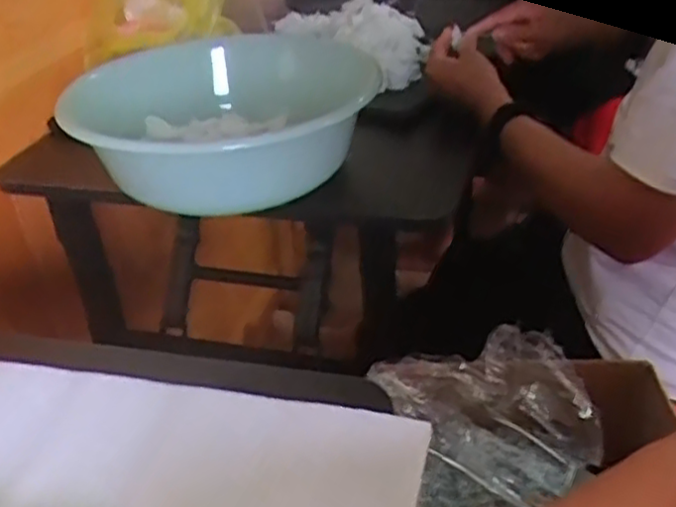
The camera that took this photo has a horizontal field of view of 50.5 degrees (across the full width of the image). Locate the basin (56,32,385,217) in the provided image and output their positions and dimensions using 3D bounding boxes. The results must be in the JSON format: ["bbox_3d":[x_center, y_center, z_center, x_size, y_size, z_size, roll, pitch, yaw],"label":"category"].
[{"bbox_3d":[-0.112,-0.135,0.697,0.277,0.092,0.219,-20,37,-24],"label":"basin"}]

